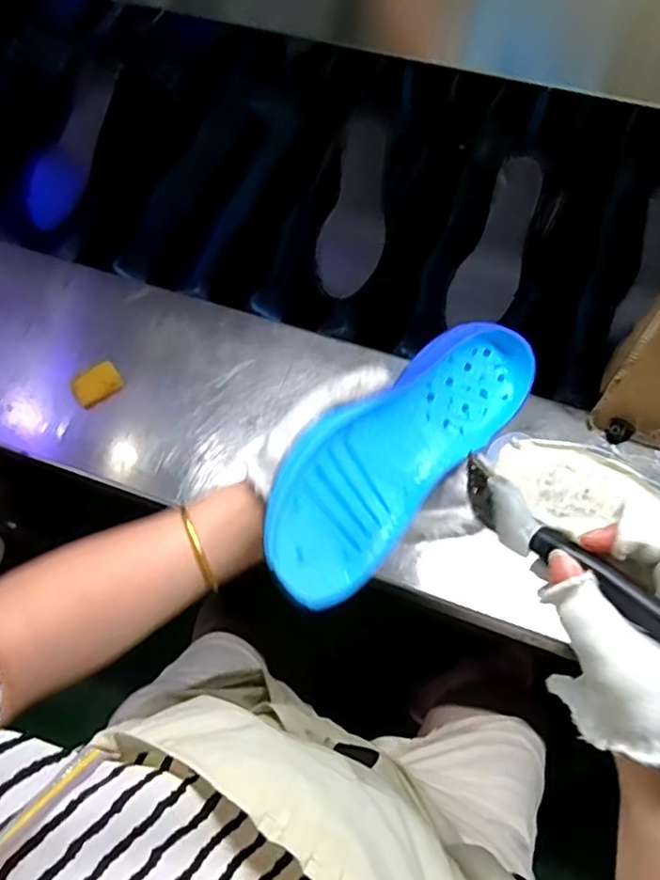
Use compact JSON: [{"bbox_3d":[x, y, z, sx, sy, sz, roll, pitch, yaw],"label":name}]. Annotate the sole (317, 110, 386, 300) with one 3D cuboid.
[{"bbox_3d":[0.038,-0.286,0.754,0.074,0.007,0.225,16,84,-5],"label":"sole"}]

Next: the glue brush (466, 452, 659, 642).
[{"bbox_3d":[0.121,0.058,0.300,0.018,0.029,0.146,-38,48,-17],"label":"glue brush"}]

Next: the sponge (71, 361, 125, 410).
[{"bbox_3d":[-0.248,-0.059,0.655,0.051,0.016,0.033,-36,70,-16],"label":"sponge"}]

